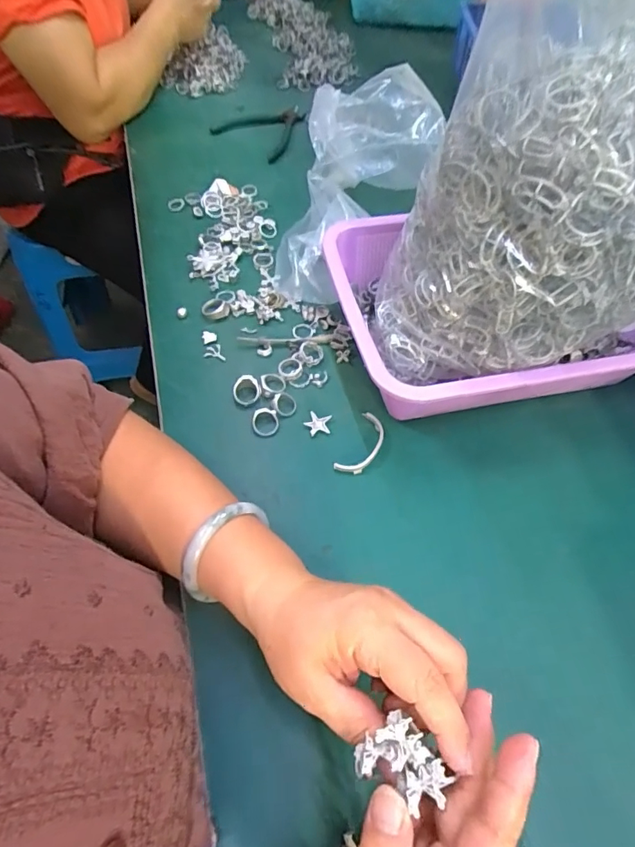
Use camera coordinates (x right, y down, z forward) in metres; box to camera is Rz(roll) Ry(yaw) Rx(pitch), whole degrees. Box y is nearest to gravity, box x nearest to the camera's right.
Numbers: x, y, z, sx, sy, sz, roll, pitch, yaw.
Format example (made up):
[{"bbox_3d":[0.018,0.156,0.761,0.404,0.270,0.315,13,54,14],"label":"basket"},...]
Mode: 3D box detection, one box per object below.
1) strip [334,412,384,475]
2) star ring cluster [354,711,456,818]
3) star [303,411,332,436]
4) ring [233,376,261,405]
[{"bbox_3d":[0.040,0.019,0.417,0.026,0.006,0.063,25,59,15],"label":"strip"},{"bbox_3d":[0.036,0.149,0.206,0.029,0.015,0.034,-36,64,-23],"label":"star ring cluster"},{"bbox_3d":[0.000,0.000,0.429,0.024,0.004,0.021,3,56,0],"label":"star"},{"bbox_3d":[-0.065,-0.031,0.438,0.026,0.014,0.023,-13,57,-10],"label":"ring"}]

